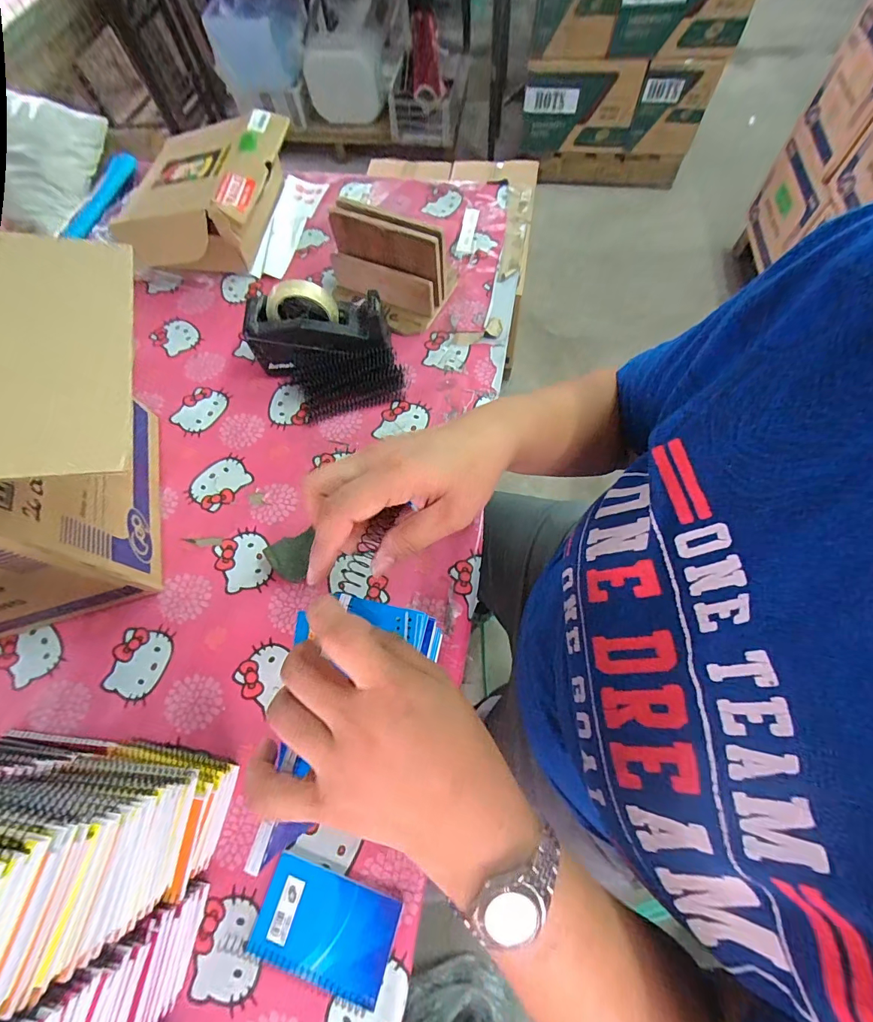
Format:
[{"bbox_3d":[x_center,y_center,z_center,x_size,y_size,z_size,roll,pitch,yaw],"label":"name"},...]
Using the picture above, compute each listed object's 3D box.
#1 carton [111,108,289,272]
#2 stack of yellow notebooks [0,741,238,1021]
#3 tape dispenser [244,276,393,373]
[{"bbox_3d":[-0.414,-0.556,0.750,0.265,0.130,0.267,7,68,6],"label":"carton"},{"bbox_3d":[-0.300,0.263,0.325,0.150,0.282,0.105,3,68,3],"label":"stack of yellow notebooks"},{"bbox_3d":[-0.176,-0.270,0.631,0.203,0.120,0.076,-4,67,1],"label":"tape dispenser"}]

